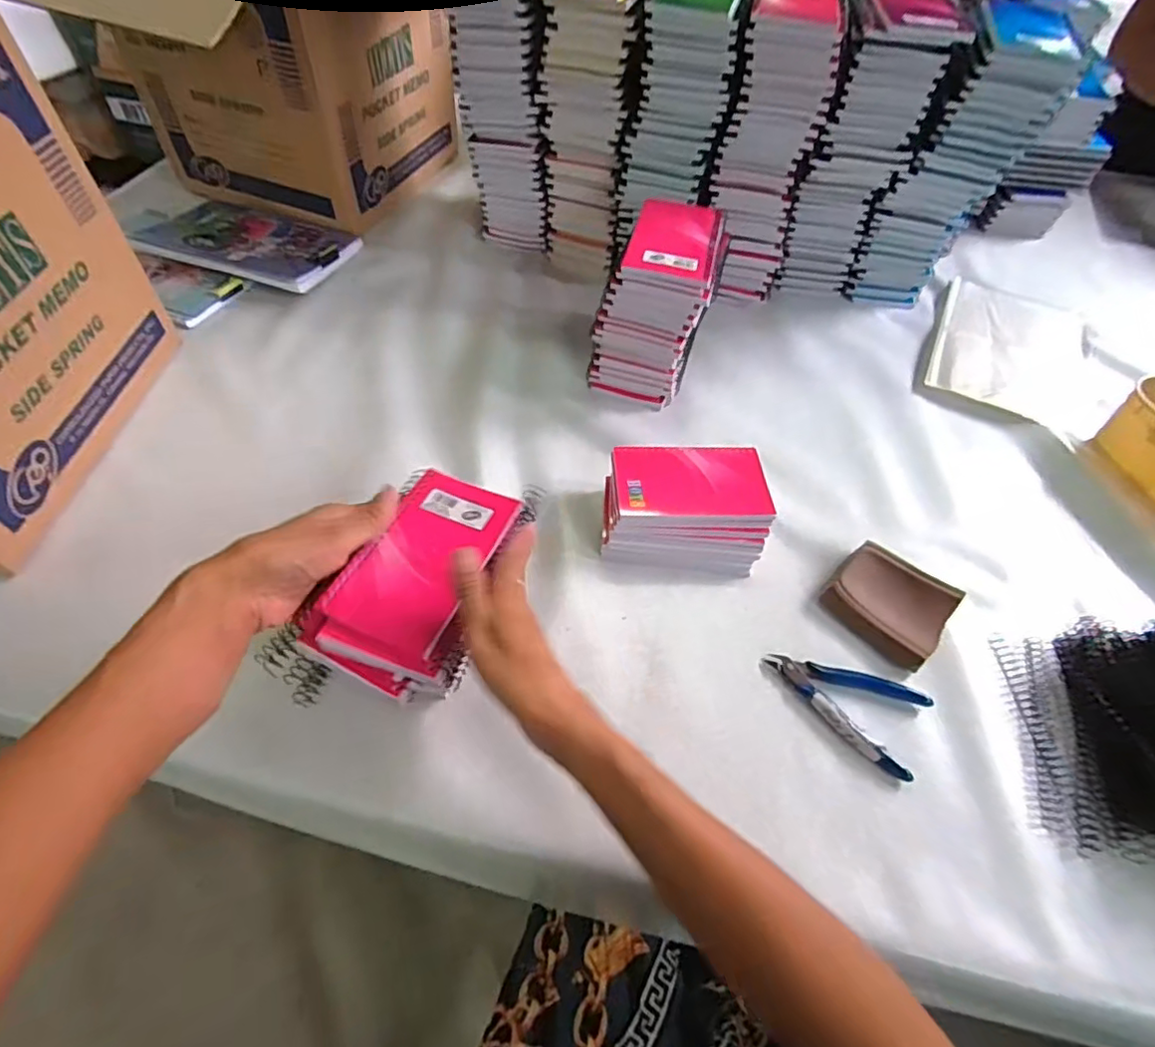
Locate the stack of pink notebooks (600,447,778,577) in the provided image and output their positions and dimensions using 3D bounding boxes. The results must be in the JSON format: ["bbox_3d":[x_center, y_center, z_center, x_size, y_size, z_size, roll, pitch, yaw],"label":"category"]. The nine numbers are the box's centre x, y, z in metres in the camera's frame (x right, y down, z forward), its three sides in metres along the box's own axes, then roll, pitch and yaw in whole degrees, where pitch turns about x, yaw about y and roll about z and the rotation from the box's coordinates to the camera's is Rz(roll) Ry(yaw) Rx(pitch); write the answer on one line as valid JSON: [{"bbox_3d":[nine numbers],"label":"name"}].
[{"bbox_3d":[0.093,-0.013,0.517,0.135,0.052,0.105,3,54,-3],"label":"stack of pink notebooks"}]

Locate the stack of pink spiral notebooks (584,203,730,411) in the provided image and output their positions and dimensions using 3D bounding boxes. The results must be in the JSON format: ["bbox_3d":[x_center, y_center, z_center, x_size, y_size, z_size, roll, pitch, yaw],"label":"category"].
[{"bbox_3d":[0.089,-0.230,0.617,0.095,0.138,0.141,20,55,10],"label":"stack of pink spiral notebooks"}]

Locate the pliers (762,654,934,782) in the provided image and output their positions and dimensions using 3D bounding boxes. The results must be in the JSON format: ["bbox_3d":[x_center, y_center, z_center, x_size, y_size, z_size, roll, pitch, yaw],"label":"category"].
[{"bbox_3d":[0.198,0.130,0.439,0.113,0.010,0.071,28,57,14],"label":"pliers"}]

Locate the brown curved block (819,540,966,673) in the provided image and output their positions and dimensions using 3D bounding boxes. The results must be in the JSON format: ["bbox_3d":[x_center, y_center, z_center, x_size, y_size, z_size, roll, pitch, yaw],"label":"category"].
[{"bbox_3d":[0.253,0.064,0.482,0.086,0.024,0.086,35,59,19],"label":"brown curved block"}]

